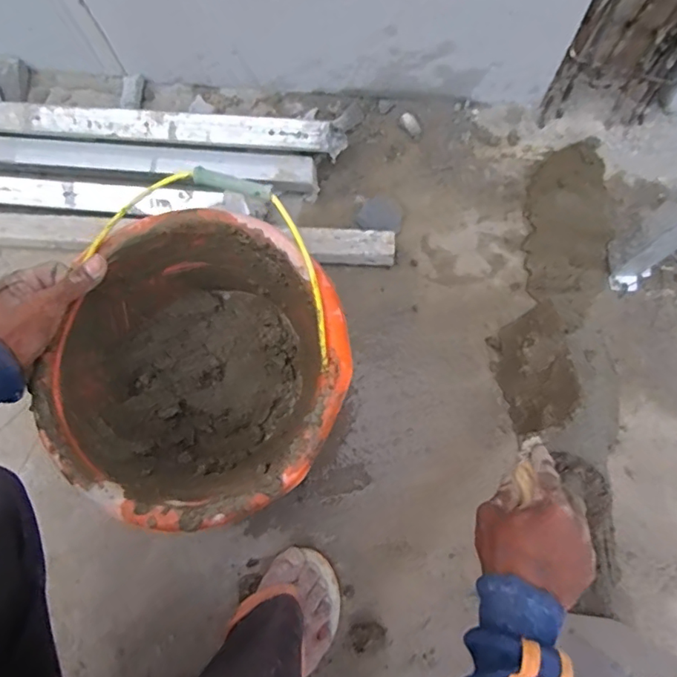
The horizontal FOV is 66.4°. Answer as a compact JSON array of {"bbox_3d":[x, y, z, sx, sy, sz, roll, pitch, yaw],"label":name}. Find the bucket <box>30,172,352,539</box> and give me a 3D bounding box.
[{"bbox_3d":[-0.130,0.039,0.549,0.278,0.183,0.274,0,76,2],"label":"bucket"}]

